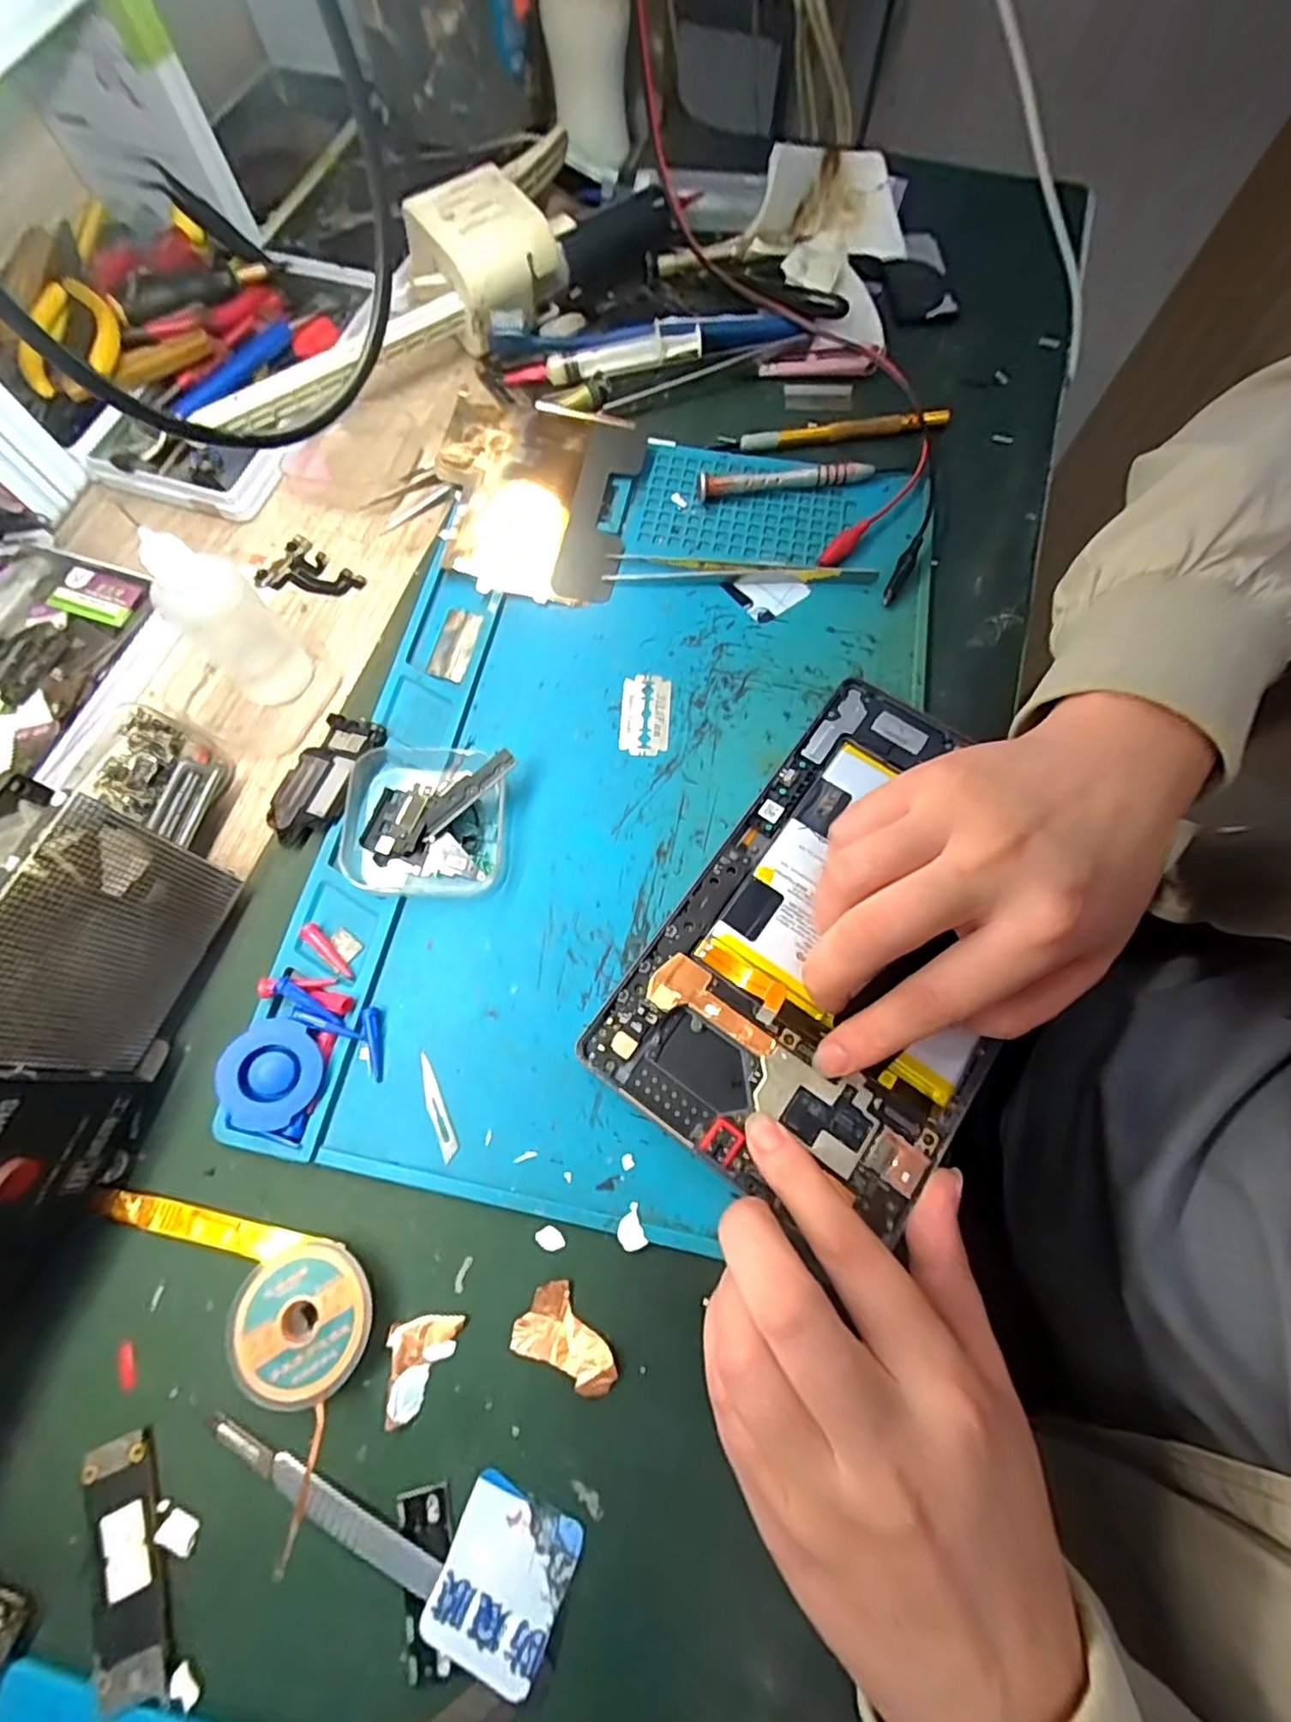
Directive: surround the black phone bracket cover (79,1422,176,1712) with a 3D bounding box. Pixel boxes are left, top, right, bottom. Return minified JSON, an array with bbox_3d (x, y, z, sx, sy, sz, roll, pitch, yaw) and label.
[{"bbox_3d":[-0.158,0.215,0.189,0.021,0.005,0.064,-21,72,-7],"label":"black phone bracket cover"}]

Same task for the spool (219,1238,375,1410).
[{"bbox_3d":[-0.114,0.153,0.208,0.045,0.012,0.043,-1,71,0],"label":"spool"}]

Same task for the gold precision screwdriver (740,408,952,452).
[{"bbox_3d":[0.110,-0.241,0.344,0.115,0.007,0.013,-7,71,-2],"label":"gold precision screwdriver"}]

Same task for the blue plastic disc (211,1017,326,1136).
[{"bbox_3d":[-0.136,0.077,0.227,0.033,0.004,0.036,5,75,-17],"label":"blue plastic disc"}]

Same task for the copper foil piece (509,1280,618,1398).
[{"bbox_3d":[-0.025,0.160,0.209,0.036,0.004,0.024,24,73,8],"label":"copper foil piece"}]

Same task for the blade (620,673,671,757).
[{"bbox_3d":[0.000,-0.068,0.286,0.022,0.004,0.041,4,71,2],"label":"blade"}]

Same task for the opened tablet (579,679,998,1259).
[{"bbox_3d":[0.082,0.029,0.248,0.125,0.010,0.201,34,74,11],"label":"opened tablet"}]

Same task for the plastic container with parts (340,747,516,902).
[{"bbox_3d":[-0.092,-0.020,0.262,0.066,0.020,0.067,3,71,1],"label":"plastic container with parts"}]

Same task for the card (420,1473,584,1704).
[{"bbox_3d":[-0.043,0.218,0.188,0.037,0.004,0.040,21,62,10],"label":"card"}]

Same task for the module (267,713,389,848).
[{"bbox_3d":[-0.142,-0.037,0.274,0.039,0.011,0.064,25,73,9],"label":"module"}]

